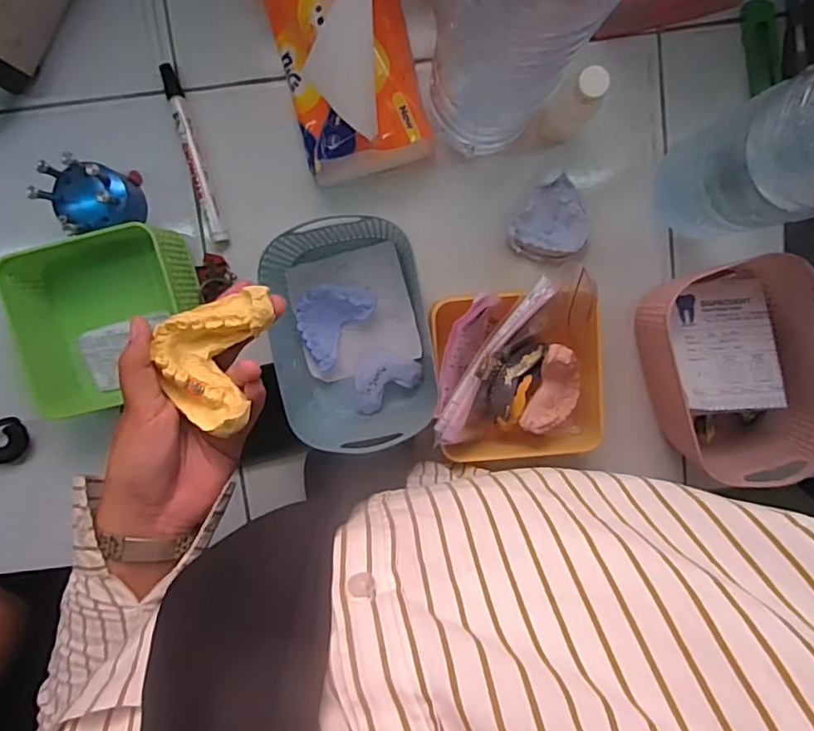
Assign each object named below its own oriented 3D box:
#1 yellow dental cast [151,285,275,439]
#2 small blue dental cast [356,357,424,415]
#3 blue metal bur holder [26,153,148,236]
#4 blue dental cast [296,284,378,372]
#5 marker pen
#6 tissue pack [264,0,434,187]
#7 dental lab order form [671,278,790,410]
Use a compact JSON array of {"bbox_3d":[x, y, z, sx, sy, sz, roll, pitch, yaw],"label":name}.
[{"bbox_3d":[-0.111,-0.007,0.322,0.056,0.026,0.081,15,81,-9],"label":"yellow dental cast"},{"bbox_3d":[-0.021,0.013,0.492,0.065,0.026,0.042,-33,97,5],"label":"small blue dental cast"},{"bbox_3d":[-0.254,-0.134,0.459,0.059,0.076,0.058,0,99,0],"label":"blue metal bur holder"},{"bbox_3d":[-0.066,-0.040,0.483,0.053,0.022,0.075,36,97,-5],"label":"blue dental cast"},{"bbox_3d":[-0.177,-0.174,0.475,0.012,0.010,0.147,-15,99,3],"label":"marker pen"},{"bbox_3d":[-0.046,-0.233,0.410,0.101,0.124,0.170,-14,99,2],"label":"tissue pack"},{"bbox_3d":[0.258,-0.019,0.466,0.081,0.008,0.111,-1,73,1],"label":"dental lab order form"}]

